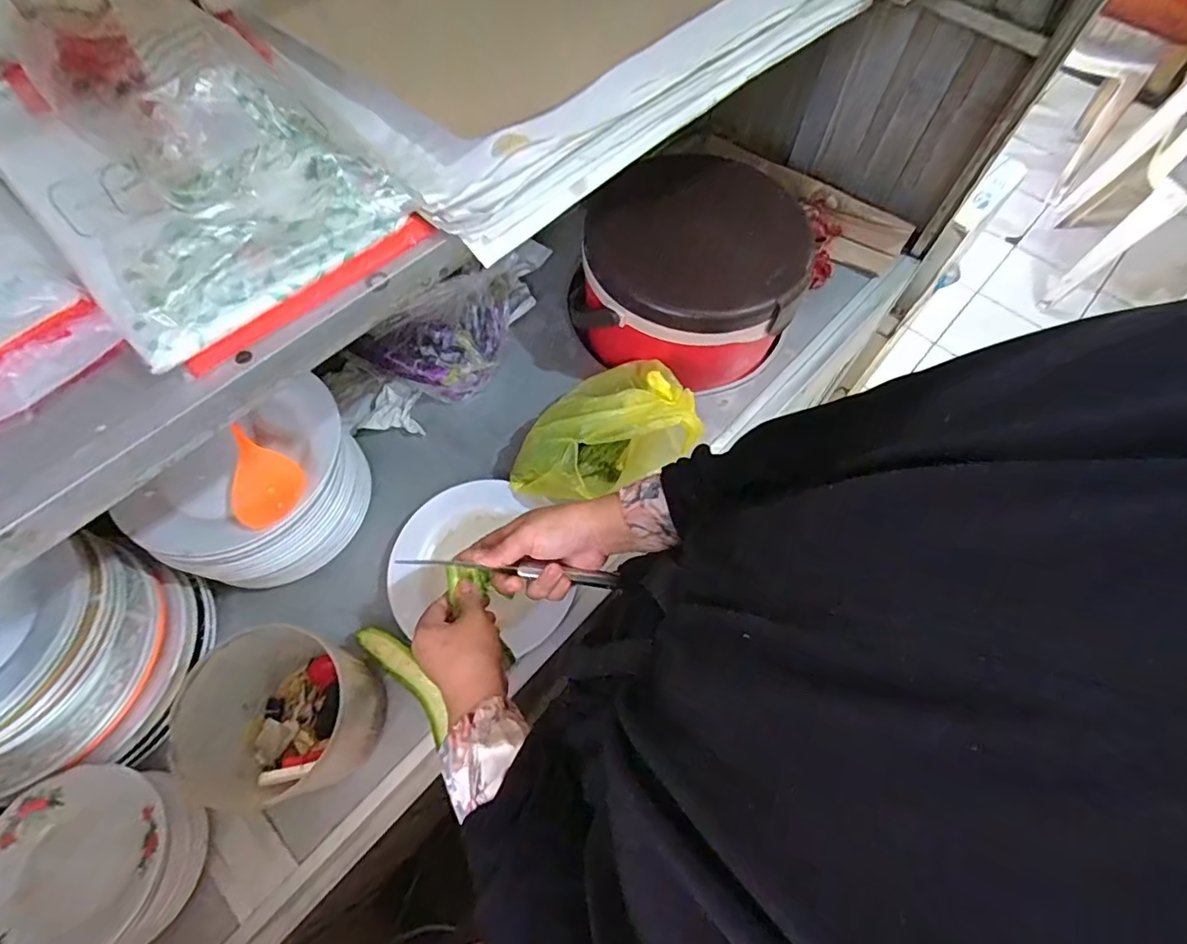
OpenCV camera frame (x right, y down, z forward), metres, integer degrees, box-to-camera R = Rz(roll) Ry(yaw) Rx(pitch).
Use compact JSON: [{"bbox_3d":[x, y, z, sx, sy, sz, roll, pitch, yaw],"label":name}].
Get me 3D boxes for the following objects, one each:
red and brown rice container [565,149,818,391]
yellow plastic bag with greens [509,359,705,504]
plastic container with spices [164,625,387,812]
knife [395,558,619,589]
[{"bbox_3d":[0.134,-0.263,0.766,0.270,0.174,0.254,18,65,7],"label":"red and brown rice container"},{"bbox_3d":[0.000,-0.055,0.669,0.210,0.127,0.148,-23,67,-13],"label":"yellow plastic bag with greens"},{"bbox_3d":[-0.305,0.239,0.539,0.171,0.113,0.144,-6,64,-5],"label":"plastic container with spices"},{"bbox_3d":[-0.080,0.089,0.507,0.205,0.029,0.014,5,64,5],"label":"knife"}]

